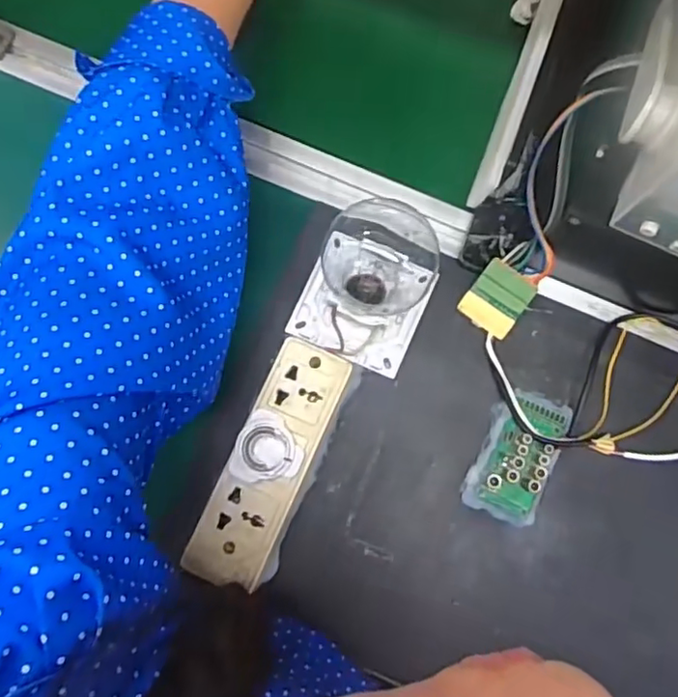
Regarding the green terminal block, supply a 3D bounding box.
[{"bbox_3d":[0.117,-0.036,0.454,0.042,0.021,0.044,33,81,6],"label":"green terminal block"}]

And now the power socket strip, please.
[{"bbox_3d":[-0.045,0.079,0.426,0.052,0.037,0.166,23,80,5],"label":"power socket strip"}]

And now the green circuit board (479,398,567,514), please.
[{"bbox_3d":[0.132,0.075,0.434,0.037,0.014,0.079,24,80,5],"label":"green circuit board"}]

